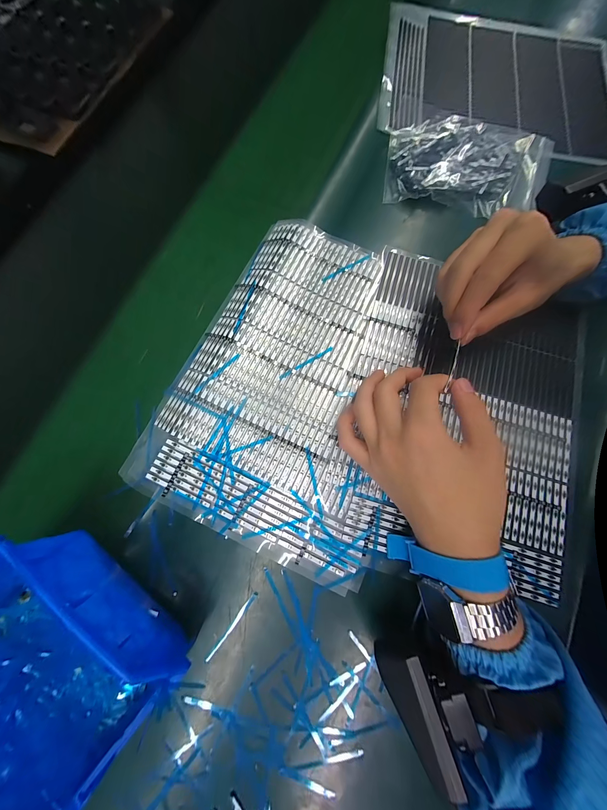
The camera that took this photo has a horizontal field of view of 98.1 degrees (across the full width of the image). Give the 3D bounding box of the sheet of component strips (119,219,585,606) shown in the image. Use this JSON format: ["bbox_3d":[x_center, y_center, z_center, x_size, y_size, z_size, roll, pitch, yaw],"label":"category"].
[{"bbox_3d":[0.071,-0.002,0.253,0.371,0.013,0.321,25,79,3],"label":"sheet of component strips"}]

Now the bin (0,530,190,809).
[{"bbox_3d":[-0.163,0.169,0.172,0.134,0.081,0.104,37,79,8],"label":"bin"}]

